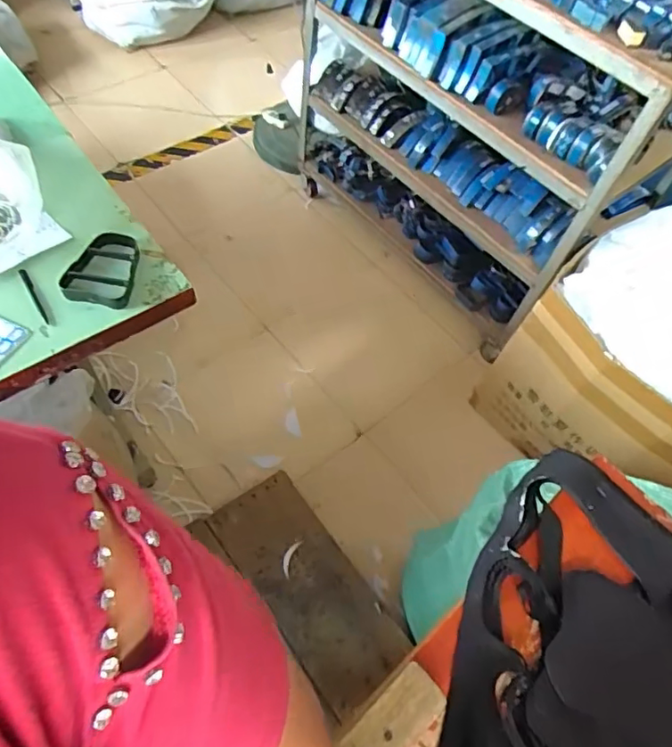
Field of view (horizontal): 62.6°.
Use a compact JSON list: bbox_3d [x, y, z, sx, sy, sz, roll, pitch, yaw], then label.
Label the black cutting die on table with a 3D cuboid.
[{"bbox_3d":[-0.413,-0.190,0.993,0.114,0.033,0.155,9,55,1],"label":"black cutting die on table"}]

